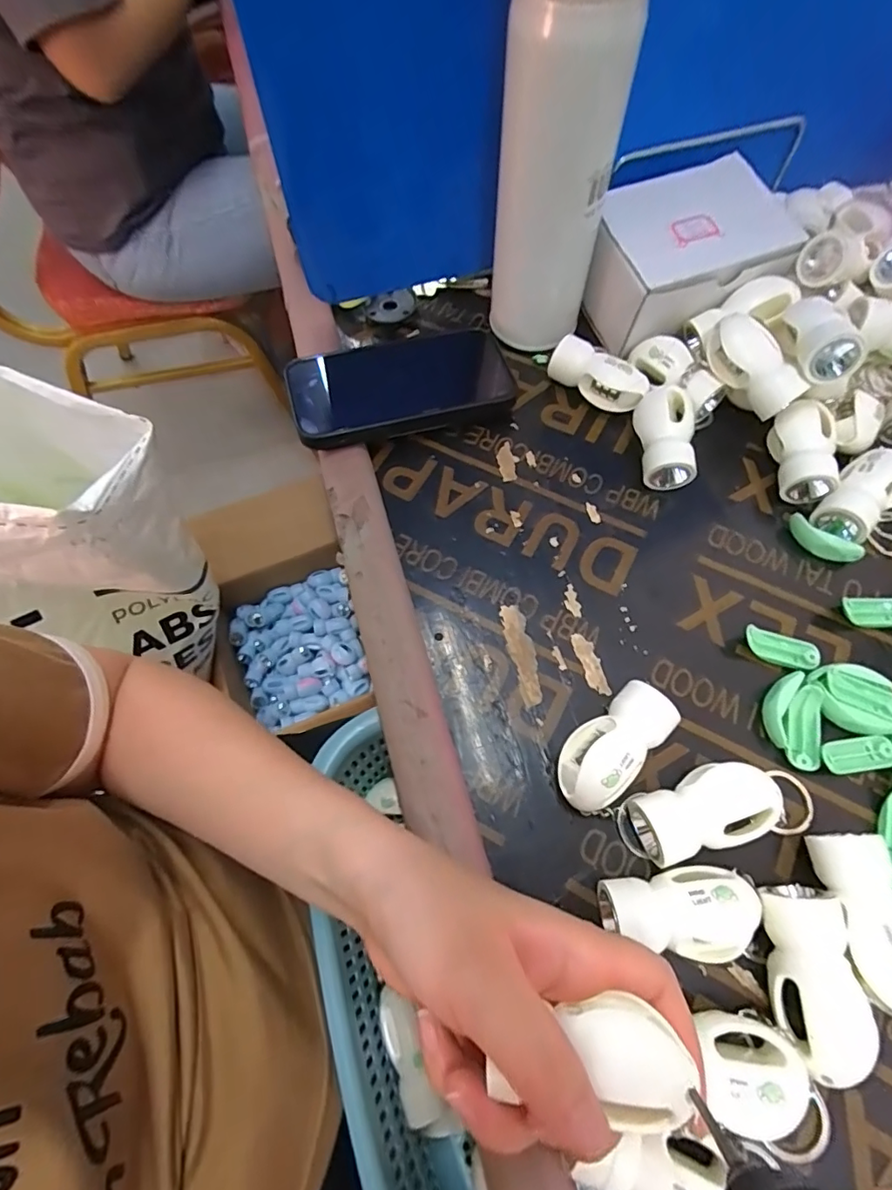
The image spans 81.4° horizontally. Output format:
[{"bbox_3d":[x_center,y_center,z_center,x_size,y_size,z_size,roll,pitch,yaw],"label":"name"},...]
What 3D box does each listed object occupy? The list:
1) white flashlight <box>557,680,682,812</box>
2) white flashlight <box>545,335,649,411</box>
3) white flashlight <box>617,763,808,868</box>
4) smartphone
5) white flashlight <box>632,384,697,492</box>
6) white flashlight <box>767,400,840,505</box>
[{"bbox_3d":[0.083,0.075,0.257,0.067,0.031,0.032,-42,72,-14],"label":"white flashlight"},{"bbox_3d":[0.102,-0.146,0.351,0.067,0.032,0.020,34,73,15],"label":"white flashlight"},{"bbox_3d":[0.131,0.100,0.246,0.092,0.026,0.036,-11,67,-2],"label":"white flashlight"},{"bbox_3d":[-0.030,-0.144,0.354,0.149,0.016,0.073,-14,65,-10],"label":"smartphone"},{"bbox_3d":[0.139,-0.099,0.332,0.032,0.029,0.064,2,67,3],"label":"white flashlight"},{"bbox_3d":[0.221,-0.089,0.325,0.031,0.030,0.060,9,68,6],"label":"white flashlight"}]

